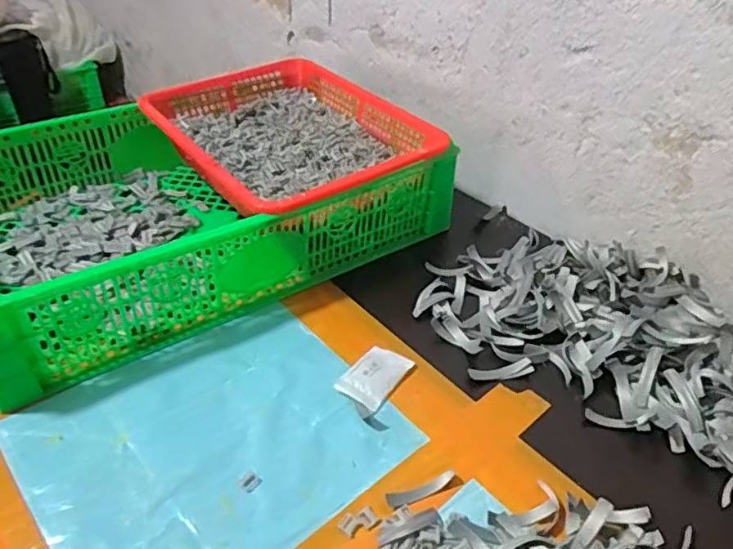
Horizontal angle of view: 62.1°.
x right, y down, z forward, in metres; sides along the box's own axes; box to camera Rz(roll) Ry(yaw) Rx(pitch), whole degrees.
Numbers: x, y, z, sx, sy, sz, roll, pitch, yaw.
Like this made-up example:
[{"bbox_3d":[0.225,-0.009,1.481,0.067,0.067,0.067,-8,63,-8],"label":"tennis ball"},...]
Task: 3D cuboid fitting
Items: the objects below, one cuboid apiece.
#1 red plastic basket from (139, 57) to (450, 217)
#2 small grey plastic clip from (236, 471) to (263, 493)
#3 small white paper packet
[{"bbox_3d":[-0.085,-0.146,0.673,0.237,0.069,0.301,-22,44,-30],"label":"red plastic basket"},{"bbox_3d":[-0.081,0.143,0.421,0.013,0.004,0.014,25,42,27],"label":"small grey plastic clip"},{"bbox_3d":[0.006,0.085,0.499,0.040,0.009,0.074,22,41,23],"label":"small white paper packet"}]

